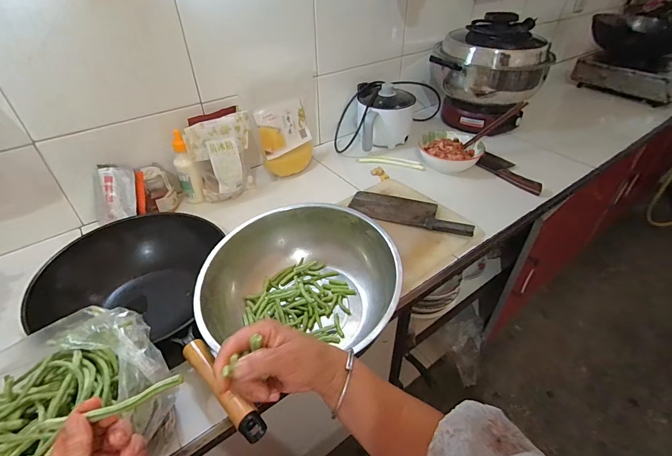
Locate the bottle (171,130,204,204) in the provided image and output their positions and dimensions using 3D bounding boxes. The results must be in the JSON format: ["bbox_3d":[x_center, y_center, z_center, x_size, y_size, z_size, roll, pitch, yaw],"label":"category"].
[{"bbox_3d":[-0.348,-0.135,0.821,0.045,0.168,0.037,-20,45,-21],"label":"bottle"}]

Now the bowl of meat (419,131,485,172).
[{"bbox_3d":[0.318,-0.206,0.997,0.155,0.071,0.156,0,41,0],"label":"bowl of meat"}]

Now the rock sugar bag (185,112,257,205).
[{"bbox_3d":[-0.263,-0.161,0.835,0.136,0.186,0.066,-13,43,-14],"label":"rock sugar bag"}]

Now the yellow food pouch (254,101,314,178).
[{"bbox_3d":[-0.126,-0.228,0.932,0.158,0.176,0.058,-32,50,-31],"label":"yellow food pouch"}]

